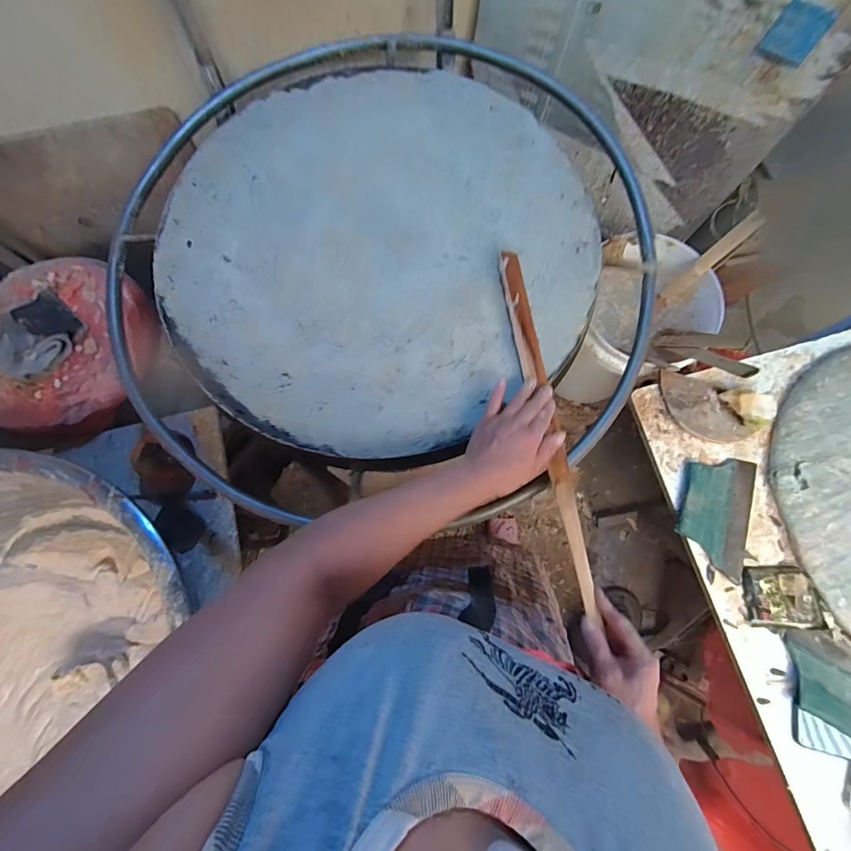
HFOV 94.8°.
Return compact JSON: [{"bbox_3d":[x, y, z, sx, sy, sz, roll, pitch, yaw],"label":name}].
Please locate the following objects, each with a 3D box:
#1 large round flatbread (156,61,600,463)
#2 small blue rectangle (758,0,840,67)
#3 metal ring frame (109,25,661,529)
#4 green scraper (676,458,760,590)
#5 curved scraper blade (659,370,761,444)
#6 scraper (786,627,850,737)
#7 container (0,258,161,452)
[{"bbox_3d":[-0.074,-0.274,0.573,0.593,0.021,0.615,0,76,0],"label":"large round flatbread"},{"bbox_3d":[0.534,-0.565,0.564,0.064,0.061,0.014,40,80,9],"label":"small blue rectangle"},{"bbox_3d":[-0.078,-0.311,0.621,0.822,0.056,0.926,-8,76,-2],"label":"metal ring frame"},{"bbox_3d":[0.498,0.143,0.662,0.125,0.020,0.198,18,77,5],"label":"green scraper"},{"bbox_3d":[0.502,-0.024,0.700,0.184,0.010,0.091,23,84,2],"label":"curved scraper blade"},{"bbox_3d":[0.645,0.402,0.598,0.177,0.011,0.118,29,73,13],"label":"scraper"},{"bbox_3d":[-0.663,-0.145,0.710,0.312,0.120,0.338,0,76,0],"label":"container"}]

